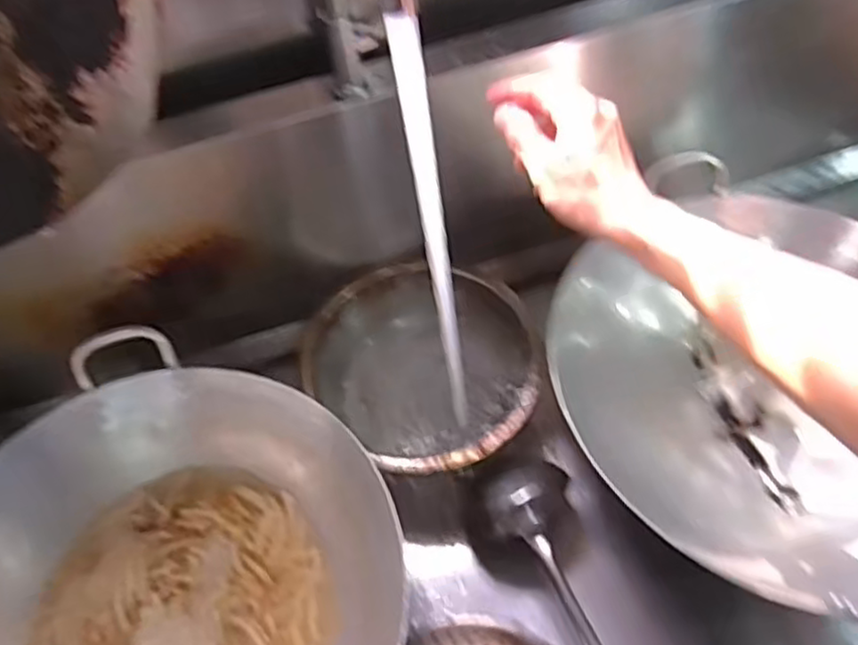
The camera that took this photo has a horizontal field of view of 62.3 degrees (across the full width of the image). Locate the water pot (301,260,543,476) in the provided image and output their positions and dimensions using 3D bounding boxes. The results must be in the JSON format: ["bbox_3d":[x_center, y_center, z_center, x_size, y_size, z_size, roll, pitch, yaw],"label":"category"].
[{"bbox_3d":[0.006,0.062,0.890,0.254,0.114,0.267,-3,54,4],"label":"water pot"}]

